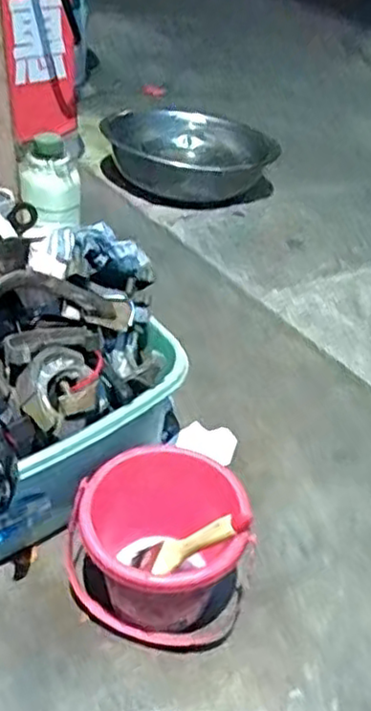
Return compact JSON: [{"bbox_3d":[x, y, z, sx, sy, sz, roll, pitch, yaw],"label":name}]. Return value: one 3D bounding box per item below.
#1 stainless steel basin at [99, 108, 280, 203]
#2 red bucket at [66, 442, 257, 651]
[{"bbox_3d":[0.001,-0.408,1.394,0.287,0.093,0.284,-11,43,-17],"label":"stainless steel basin"},{"bbox_3d":[-0.024,0.182,0.655,0.139,0.142,0.142,2,41,-2],"label":"red bucket"}]

